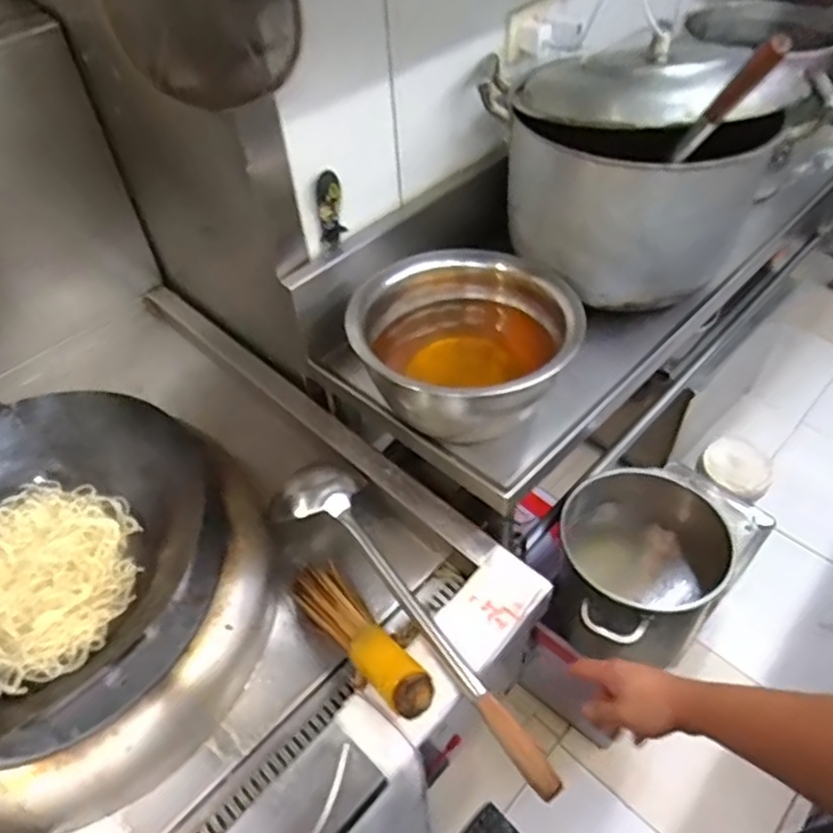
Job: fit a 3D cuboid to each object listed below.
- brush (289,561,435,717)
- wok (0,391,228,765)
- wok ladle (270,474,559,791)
[{"bbox_3d":[-0.078,0.252,0.793,0.065,0.043,0.299,-31,27,-22],"label":"brush"},{"bbox_3d":[-0.458,0.177,0.755,0.404,0.150,0.399,-2,48,2],"label":"wok"},{"bbox_3d":[-0.022,0.233,0.804,0.096,0.085,0.513,-30,53,-21],"label":"wok ladle"}]

